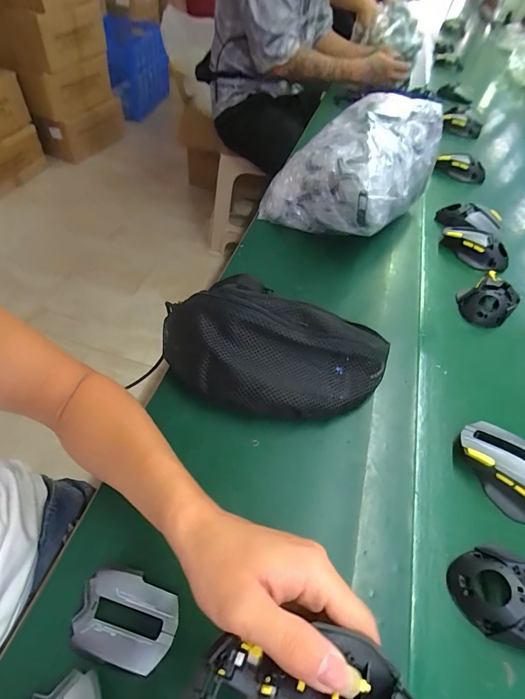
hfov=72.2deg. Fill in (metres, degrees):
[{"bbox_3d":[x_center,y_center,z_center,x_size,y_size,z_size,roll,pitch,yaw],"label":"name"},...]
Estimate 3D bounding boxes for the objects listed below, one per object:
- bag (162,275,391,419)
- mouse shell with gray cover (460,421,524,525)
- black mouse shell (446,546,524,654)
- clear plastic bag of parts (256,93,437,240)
[{"bbox_3d":[0.011,0.001,0.418,0.270,0.073,0.142,13,51,3],"label":"bag"},{"bbox_3d":[0.263,0.130,0.378,0.060,0.043,0.119,-26,59,-25],"label":"mouse shell with gray cover"},{"bbox_3d":[0.226,0.216,0.305,0.115,0.034,0.068,24,53,12],"label":"black mouse shell"},{"bbox_3d":[0.157,-0.301,0.605,0.204,0.173,0.240,38,56,22],"label":"clear plastic bag of parts"}]

